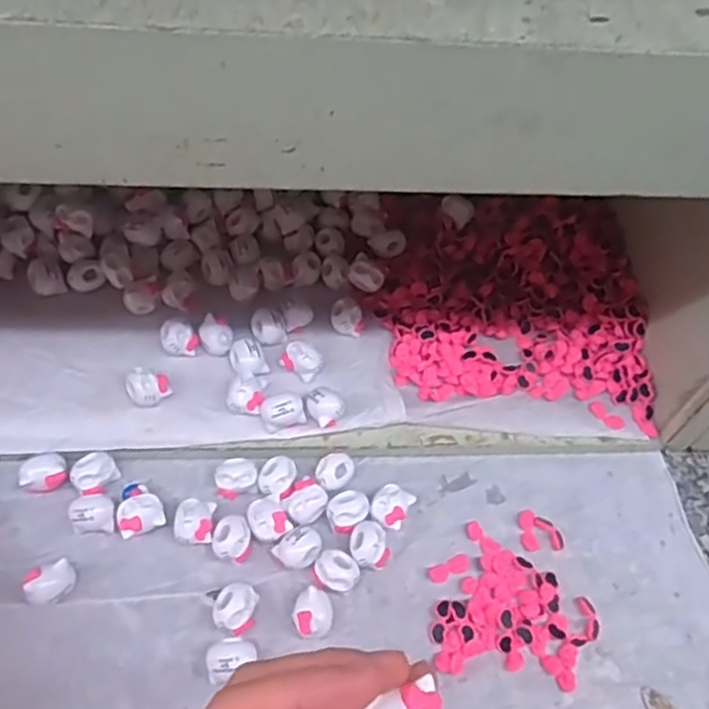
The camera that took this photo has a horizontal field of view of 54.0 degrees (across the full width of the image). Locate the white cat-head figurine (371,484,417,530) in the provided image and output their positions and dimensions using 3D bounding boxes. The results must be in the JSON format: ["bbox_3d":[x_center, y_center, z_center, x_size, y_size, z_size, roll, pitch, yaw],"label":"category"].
[{"bbox_3d":[0.022,0.093,0.420,0.022,0.016,0.025,30,58,13],"label":"white cat-head figurine"}]

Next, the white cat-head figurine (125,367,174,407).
[{"bbox_3d":[-0.128,0.021,0.431,0.023,0.016,0.023,41,61,19],"label":"white cat-head figurine"}]

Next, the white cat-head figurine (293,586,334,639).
[{"bbox_3d":[-0.023,0.143,0.381,0.021,0.019,0.024,-9,58,-13],"label":"white cat-head figurine"}]

